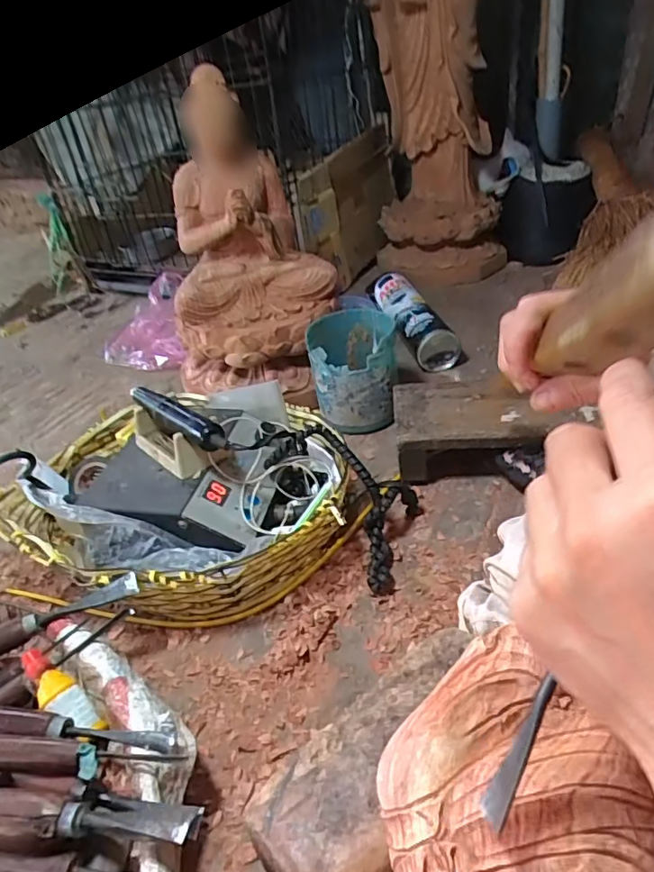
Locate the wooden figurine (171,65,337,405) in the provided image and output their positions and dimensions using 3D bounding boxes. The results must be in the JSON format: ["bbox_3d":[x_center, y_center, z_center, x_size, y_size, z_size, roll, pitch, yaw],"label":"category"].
[{"bbox_3d":[-0.115,-0.249,0.743,0.219,0.346,0.246,-14,35,-8],"label":"wooden figurine"}]

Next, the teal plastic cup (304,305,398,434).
[{"bbox_3d":[0.033,-0.083,0.701,0.103,0.128,0.102,-6,35,4],"label":"teal plastic cup"}]

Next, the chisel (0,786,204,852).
[{"bbox_3d":[-0.153,0.204,0.292,0.172,0.025,0.024,-3,35,7],"label":"chisel"}]

